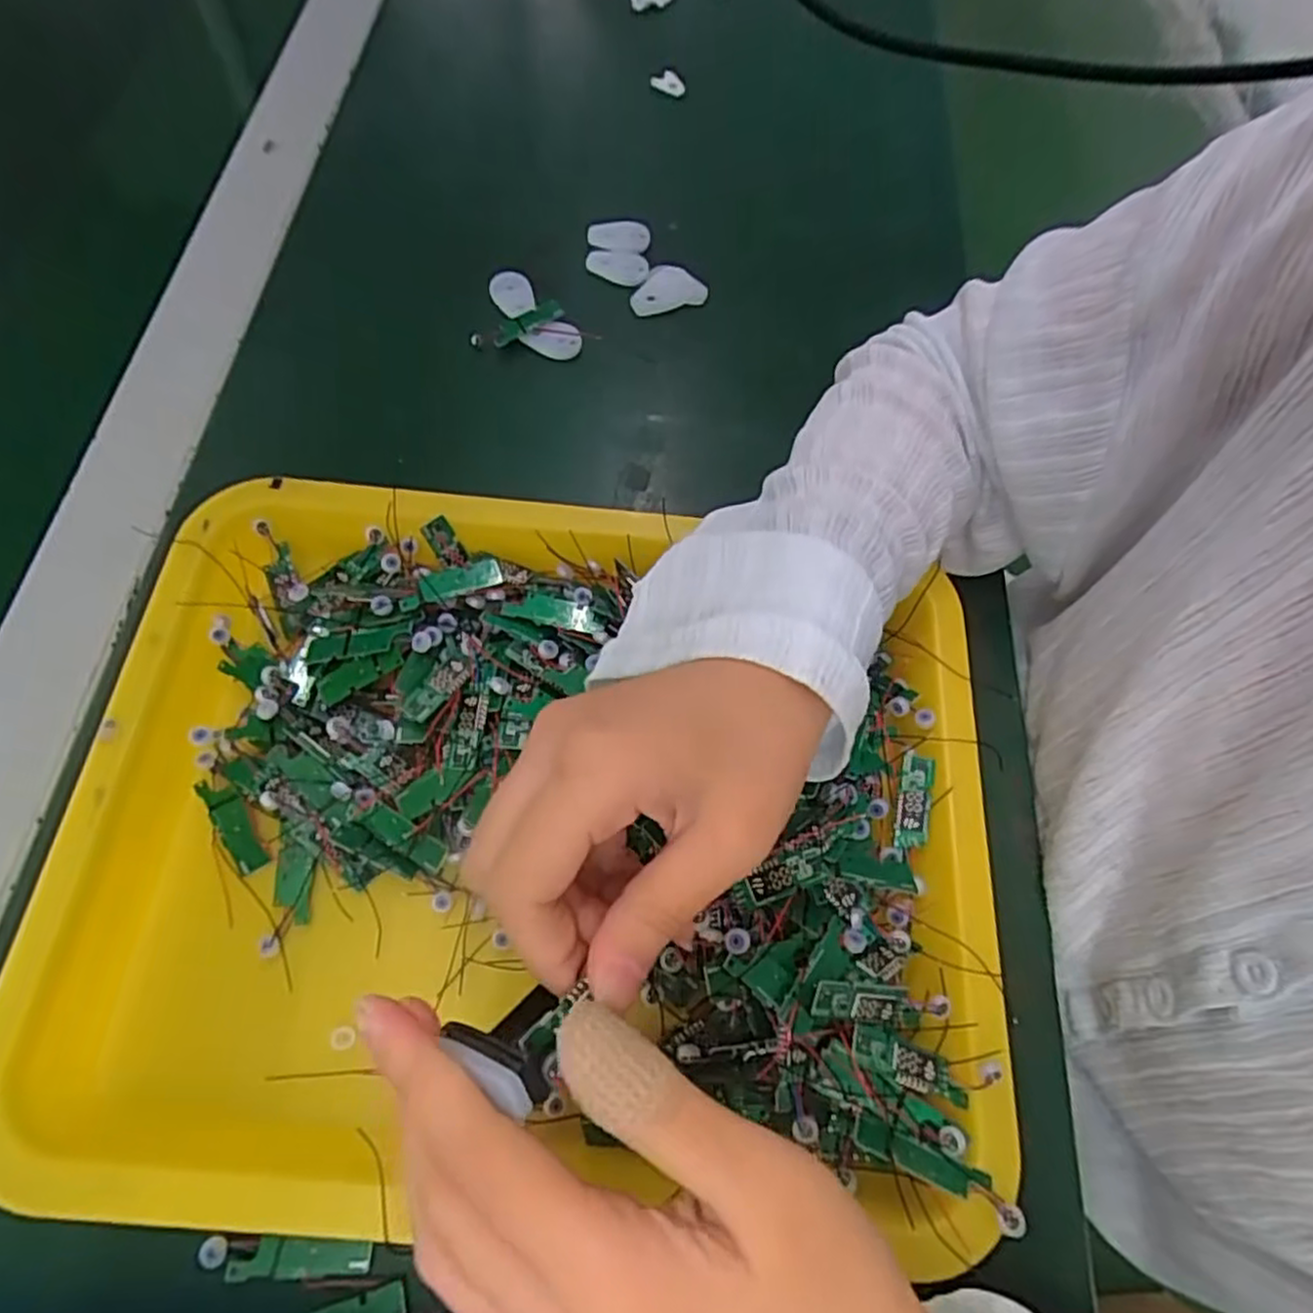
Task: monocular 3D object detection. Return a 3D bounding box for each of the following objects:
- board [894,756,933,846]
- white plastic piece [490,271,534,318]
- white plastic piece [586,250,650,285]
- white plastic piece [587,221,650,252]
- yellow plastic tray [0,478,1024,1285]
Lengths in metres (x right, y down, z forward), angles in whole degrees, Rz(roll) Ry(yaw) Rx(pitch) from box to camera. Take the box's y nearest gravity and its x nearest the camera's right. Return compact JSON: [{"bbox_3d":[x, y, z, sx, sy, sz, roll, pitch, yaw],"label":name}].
[{"bbox_3d":[0.100,0.056,0.281,0.011,0.005,0.035,11,82,1],"label":"board"},{"bbox_3d":[-0.079,-0.198,0.398,0.022,0.011,0.030,-13,68,-9],"label":"white plastic piece"},{"bbox_3d":[-0.022,-0.223,0.413,0.035,0.006,0.020,10,66,1],"label":"white plastic piece"},{"bbox_3d":[-0.022,-0.243,0.418,0.035,0.009,0.021,1,66,-3],"label":"white plastic piece"},{"bbox_3d":[-0.044,0.058,0.275,0.334,0.040,0.261,5,66,-1],"label":"yellow plastic tray"}]

